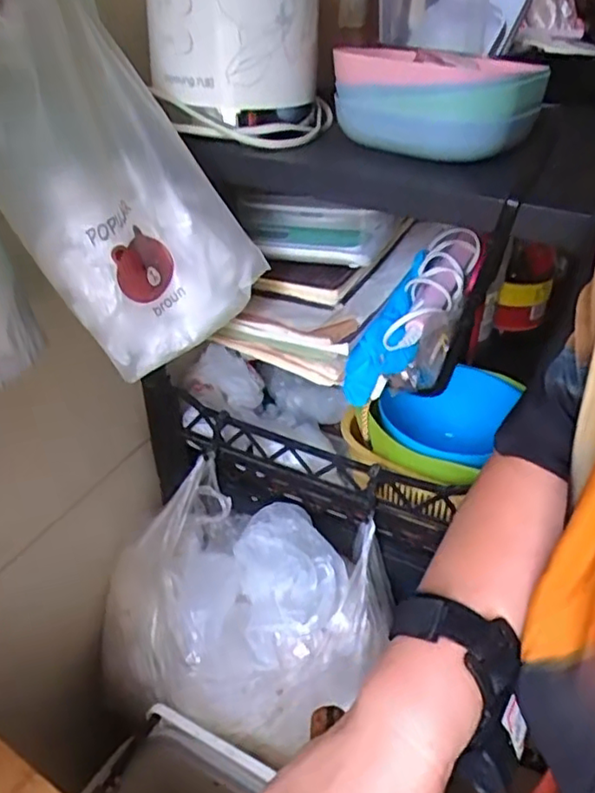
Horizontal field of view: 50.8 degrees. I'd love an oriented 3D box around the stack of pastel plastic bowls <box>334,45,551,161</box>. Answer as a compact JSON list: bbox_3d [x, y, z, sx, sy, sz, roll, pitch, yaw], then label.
[{"bbox_3d":[0.097,-0.215,0.454,0.126,0.055,0.120,29,45,32],"label":"stack of pastel plastic bowls"}]

